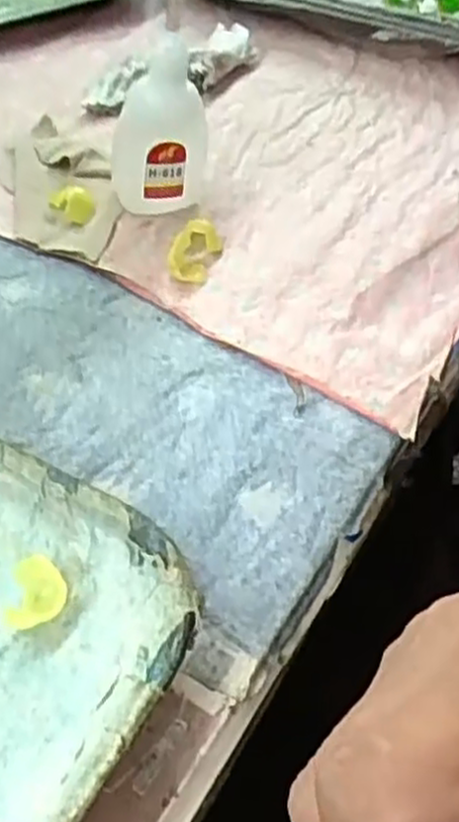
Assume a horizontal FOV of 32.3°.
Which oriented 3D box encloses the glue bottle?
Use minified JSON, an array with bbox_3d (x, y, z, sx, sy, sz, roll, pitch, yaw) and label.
[{"bbox_3d":[-0.032,-0.130,0.361,0.045,0.084,0.021,-10,55,-12],"label":"glue bottle"}]

